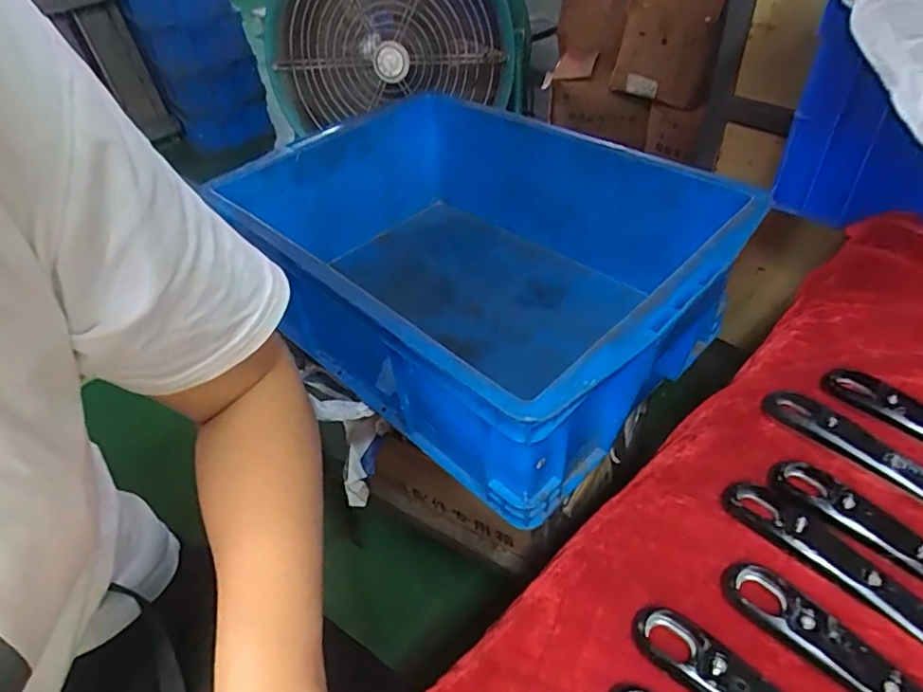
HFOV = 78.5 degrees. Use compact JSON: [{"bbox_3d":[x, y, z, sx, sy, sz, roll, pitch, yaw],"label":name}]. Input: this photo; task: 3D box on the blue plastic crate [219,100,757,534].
[{"bbox_3d":[0.010,-0.094,0.627,0.349,0.174,0.507,-33,49,-27],"label":"blue plastic crate"}]

